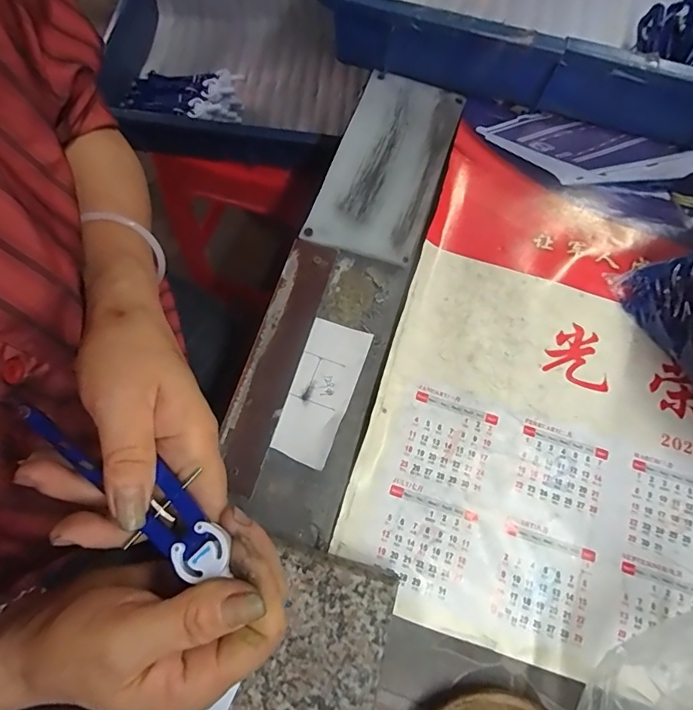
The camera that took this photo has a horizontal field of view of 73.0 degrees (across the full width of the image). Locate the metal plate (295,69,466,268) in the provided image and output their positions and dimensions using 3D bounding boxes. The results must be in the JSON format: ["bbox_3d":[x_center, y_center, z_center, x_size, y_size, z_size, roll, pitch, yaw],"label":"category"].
[{"bbox_3d":[0.038,-0.172,0.417,0.094,0.008,0.194,18,70,4],"label":"metal plate"}]

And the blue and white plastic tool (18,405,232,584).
[{"bbox_3d":[-0.107,0.060,0.226,0.130,0.008,0.029,31,72,15],"label":"blue and white plastic tool"}]

